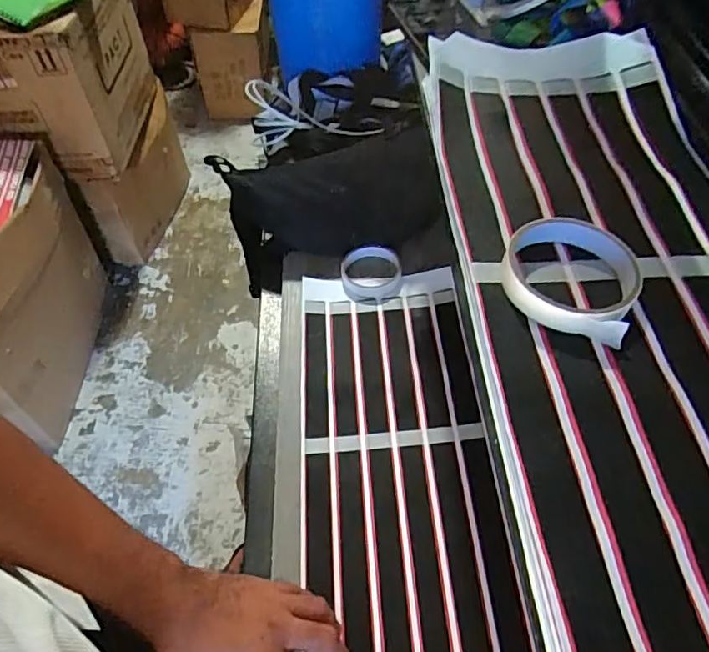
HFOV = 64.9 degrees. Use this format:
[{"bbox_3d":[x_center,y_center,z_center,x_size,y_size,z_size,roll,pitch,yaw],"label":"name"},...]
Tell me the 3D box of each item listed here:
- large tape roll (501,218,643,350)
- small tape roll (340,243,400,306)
[{"bbox_3d":[0.141,-0.035,0.364,0.083,0.020,0.088,0,53,0],"label":"large tape roll"},{"bbox_3d":[0.023,-0.074,0.785,0.084,0.026,0.096,4,53,3],"label":"small tape roll"}]

